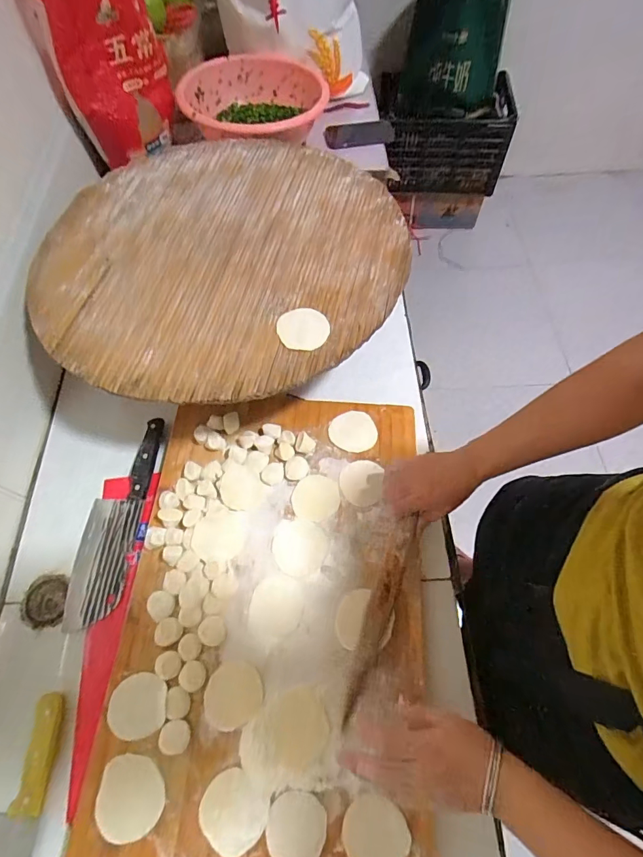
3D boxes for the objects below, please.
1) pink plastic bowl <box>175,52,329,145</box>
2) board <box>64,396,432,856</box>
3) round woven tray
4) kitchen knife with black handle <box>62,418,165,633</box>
[{"bbox_3d":[-0.136,-0.659,0.881,0.284,0.083,0.318,9,63,6],"label":"pink plastic bowl"},{"bbox_3d":[-0.058,0.208,0.549,0.370,0.041,0.563,4,62,3],"label":"board"},{"bbox_3d":[-0.140,-0.269,0.629,0.511,0.021,0.510,-1,62,0],"label":"round woven tray"},{"bbox_3d":[-0.294,0.121,0.604,0.080,0.021,0.289,2,62,2],"label":"kitchen knife with black handle"}]

